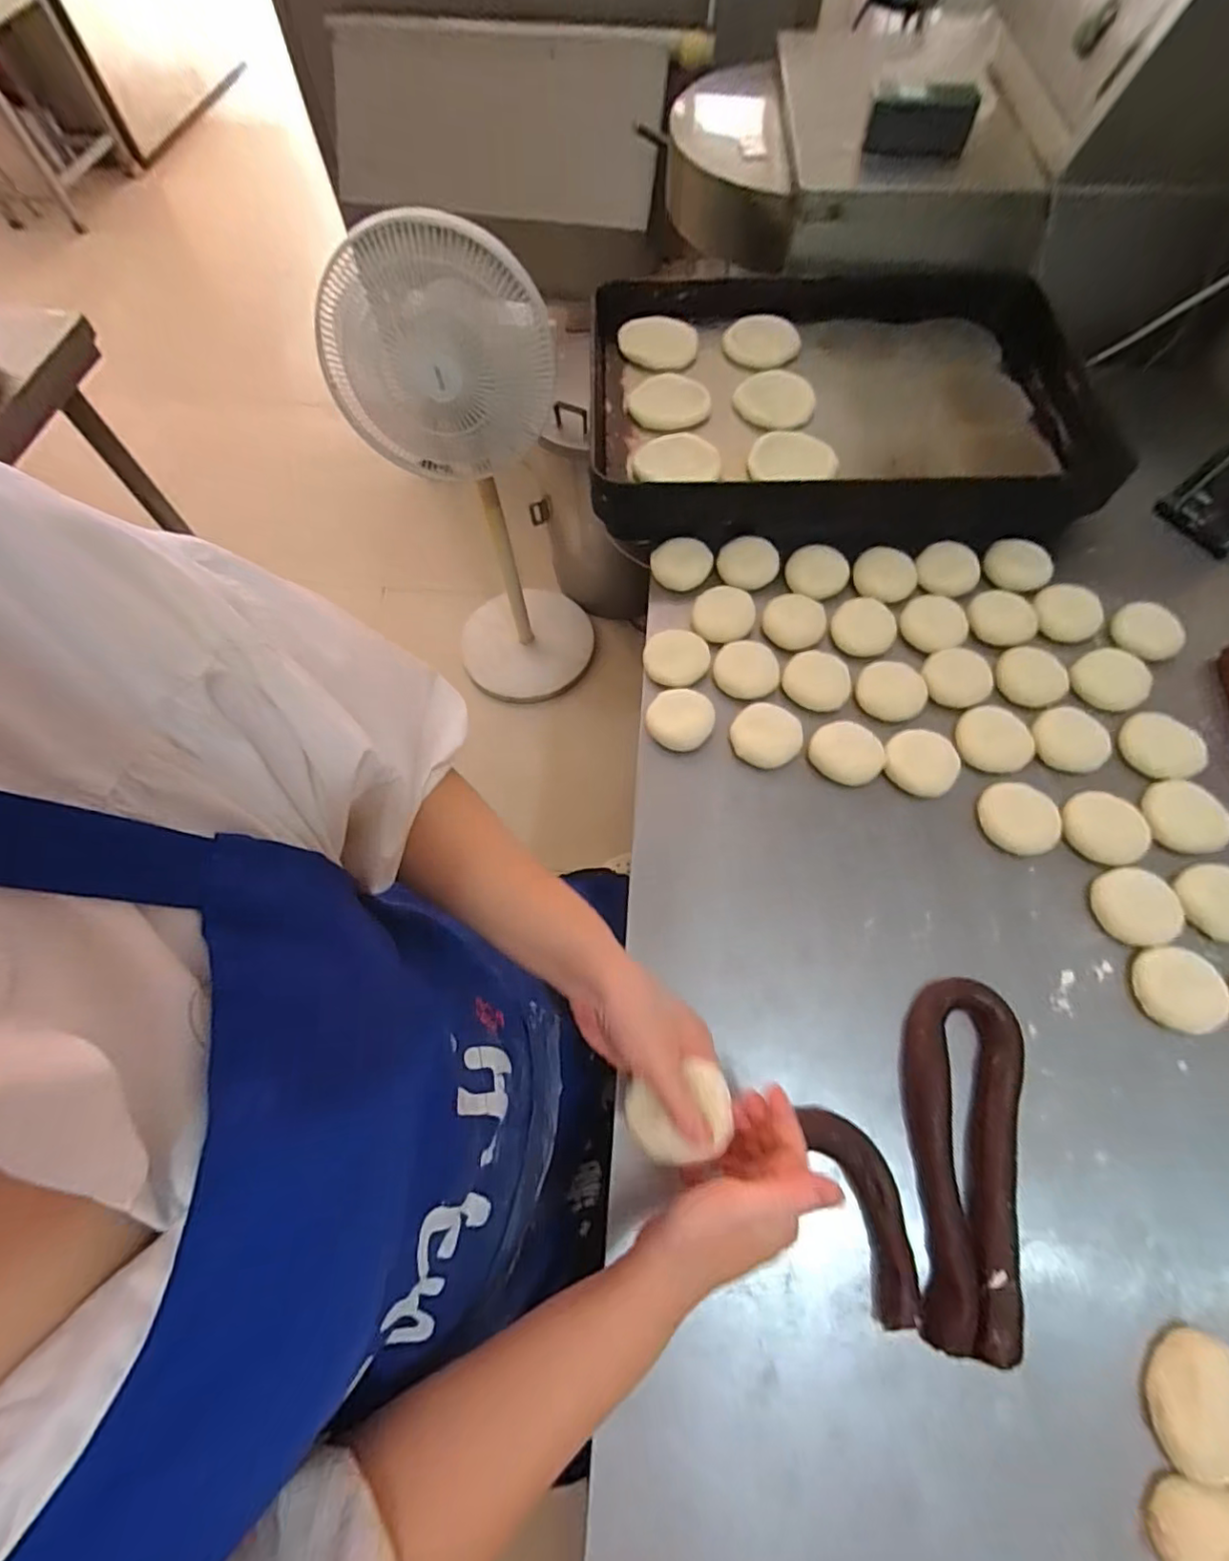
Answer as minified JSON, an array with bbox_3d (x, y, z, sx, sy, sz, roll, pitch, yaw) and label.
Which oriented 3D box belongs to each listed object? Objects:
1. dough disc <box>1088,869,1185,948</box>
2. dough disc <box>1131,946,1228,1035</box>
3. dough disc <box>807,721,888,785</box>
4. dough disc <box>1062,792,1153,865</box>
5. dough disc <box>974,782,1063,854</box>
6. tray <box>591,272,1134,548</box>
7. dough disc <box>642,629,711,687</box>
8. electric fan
[{"bbox_3d":[0.458,0.110,0.526,0.062,0.014,0.065,0,66,1],"label":"dough disc"},{"bbox_3d":[0.470,0.173,0.498,0.062,0.015,0.065,0,66,1],"label":"dough disc"},{"bbox_3d":[0.231,-0.028,0.591,0.066,0.017,0.064,0,66,1],"label":"dough disc"},{"bbox_3d":[0.455,0.043,0.555,0.061,0.015,0.068,-8,66,-2],"label":"dough disc"},{"bbox_3d":[0.383,0.035,0.565,0.076,0.011,0.068,-14,67,-5],"label":"dough disc"},{"bbox_3d":[0.277,-0.483,0.758,0.587,0.076,0.413,1,64,1],"label":"tray"},{"bbox_3d":[0.064,-0.132,0.646,0.068,0.020,0.064,0,66,1],"label":"dough disc"},{"bbox_3d":[-0.265,-0.575,1.248,0.363,0.904,0.407,-10,65,-4],"label":"electric fan"}]

